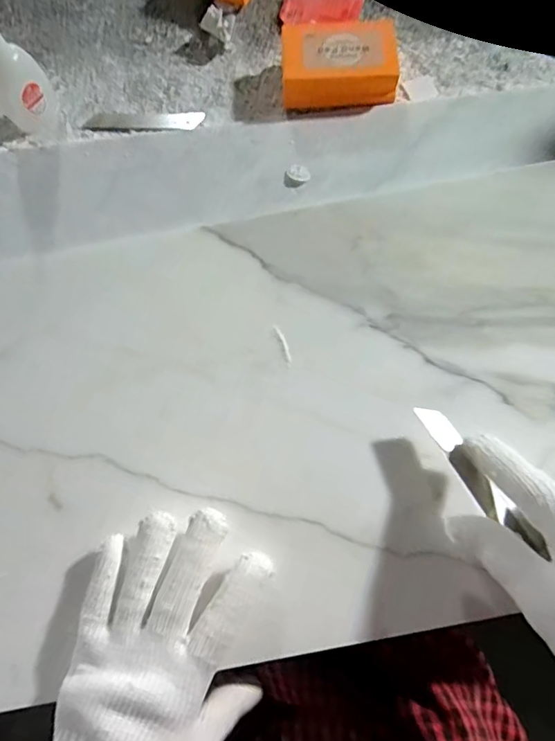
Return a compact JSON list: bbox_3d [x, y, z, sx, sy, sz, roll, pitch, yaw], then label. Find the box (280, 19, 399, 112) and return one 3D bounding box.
[{"bbox_3d":[0.050,-0.251,0.400,0.090,0.030,0.053,-3,75,1],"label":"box"}]

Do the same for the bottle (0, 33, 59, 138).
[{"bbox_3d":[-0.205,-0.229,0.375,0.044,0.093,0.033,-33,77,-7],"label":"bottle"}]

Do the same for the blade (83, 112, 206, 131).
[{"bbox_3d":[-0.114,-0.214,0.419,0.099,0.004,0.021,1,75,2],"label":"blade"}]

